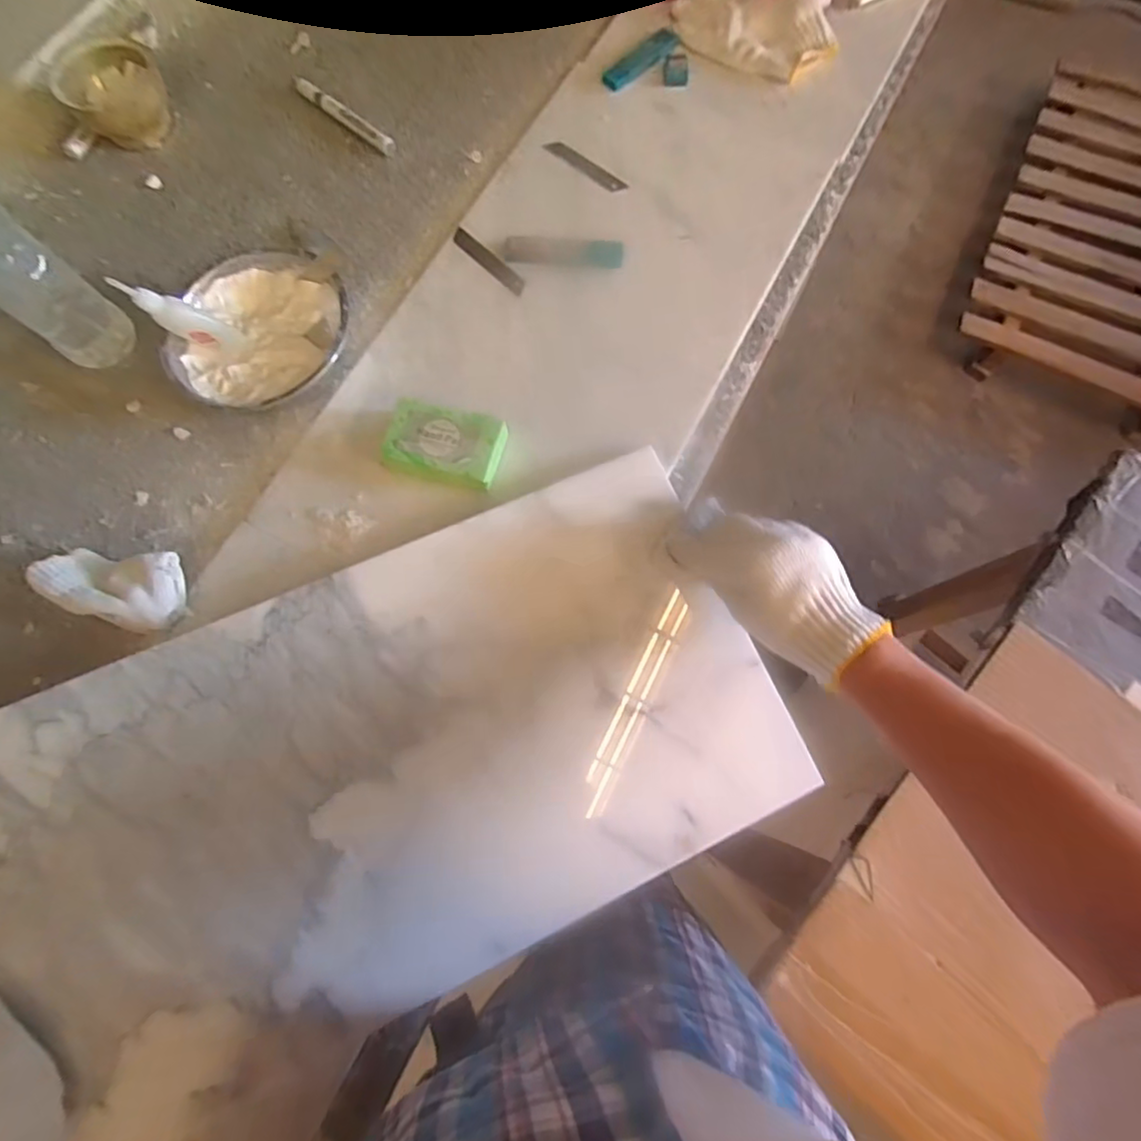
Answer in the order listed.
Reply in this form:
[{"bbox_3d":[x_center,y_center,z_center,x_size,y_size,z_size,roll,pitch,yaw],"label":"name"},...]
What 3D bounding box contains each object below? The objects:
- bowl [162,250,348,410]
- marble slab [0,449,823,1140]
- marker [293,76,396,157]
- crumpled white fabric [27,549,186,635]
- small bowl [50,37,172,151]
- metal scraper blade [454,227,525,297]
[{"bbox_3d":[-0.272,-0.209,0.509,0.143,0.046,0.154,-1,74,2],"label":"bowl"},{"bbox_3d":[-0.129,0.142,0.407,0.568,0.016,0.291,-23,83,-11],"label":"marble slab"},{"bbox_3d":[-0.246,-0.488,0.605,0.150,0.013,0.020,40,79,12],"label":"marker"},{"bbox_3d":[-0.363,0.012,0.453,0.113,0.043,0.065,12,75,5],"label":"crumpled white fabric"},{"bbox_3d":[-0.470,-0.494,0.593,0.092,0.059,0.101,-1,74,2],"label":"small bowl"},{"bbox_3d":[-0.080,-0.300,0.544,0.017,0.004,0.102,-42,77,-9],"label":"metal scraper blade"}]

